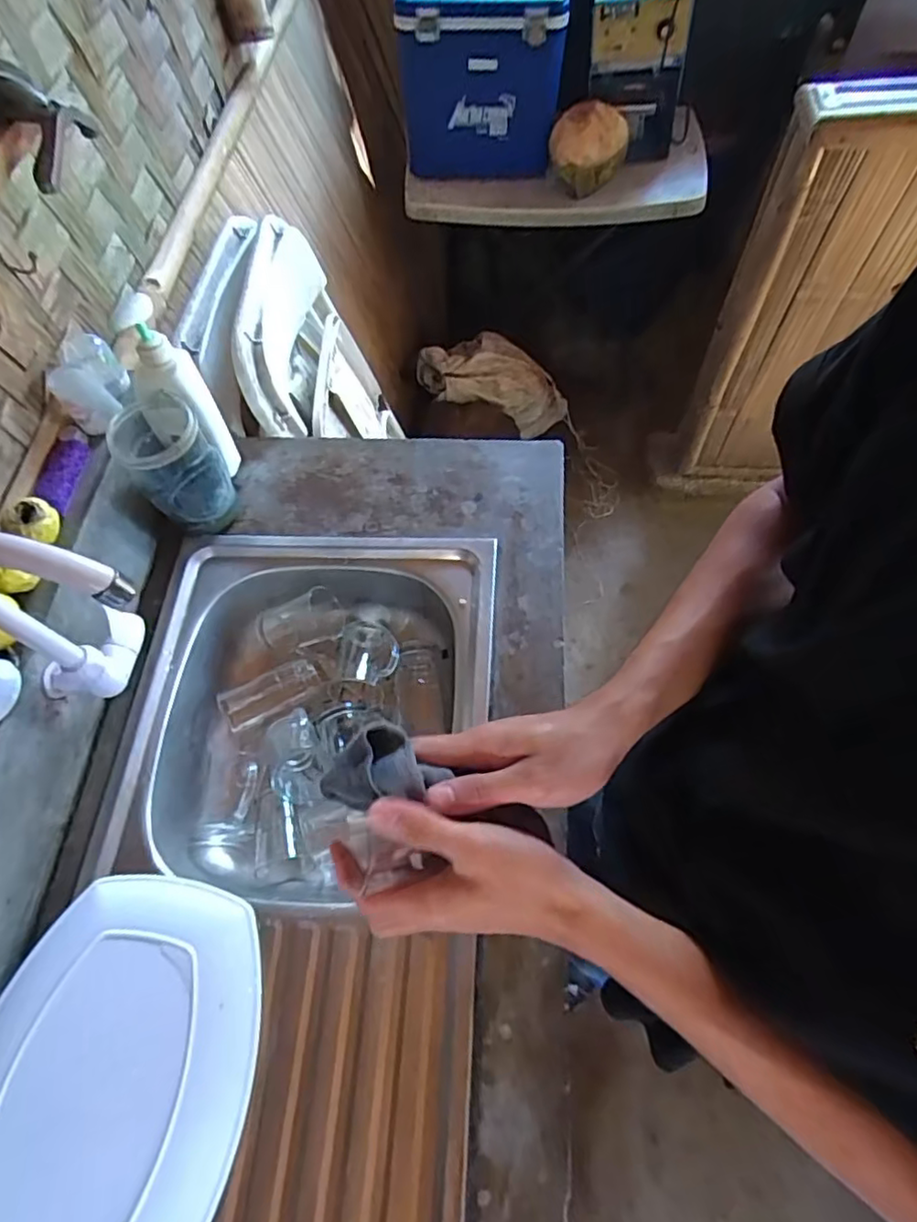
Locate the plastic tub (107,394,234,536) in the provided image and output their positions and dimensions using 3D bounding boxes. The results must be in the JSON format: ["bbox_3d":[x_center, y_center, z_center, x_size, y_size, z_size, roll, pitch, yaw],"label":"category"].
[{"bbox_3d":[-0.339,-0.173,0.758,0.093,0.149,0.098,-2,63,3],"label":"plastic tub"}]

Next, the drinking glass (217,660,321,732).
[{"bbox_3d":[-0.235,0.107,0.789,0.121,0.047,0.048,-26,64,-9],"label":"drinking glass"}]

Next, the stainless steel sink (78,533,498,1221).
[{"bbox_3d":[-0.175,0.270,0.671,0.397,0.136,0.742,2,63,5],"label":"stainless steel sink"}]

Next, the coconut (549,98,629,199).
[{"bbox_3d":[0.304,-1.087,1.453,0.173,0.139,0.143,6,64,7],"label":"coconut"}]

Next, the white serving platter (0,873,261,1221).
[{"bbox_3d":[-0.304,0.408,0.522,0.232,0.023,0.337,11,60,4],"label":"white serving platter"}]

